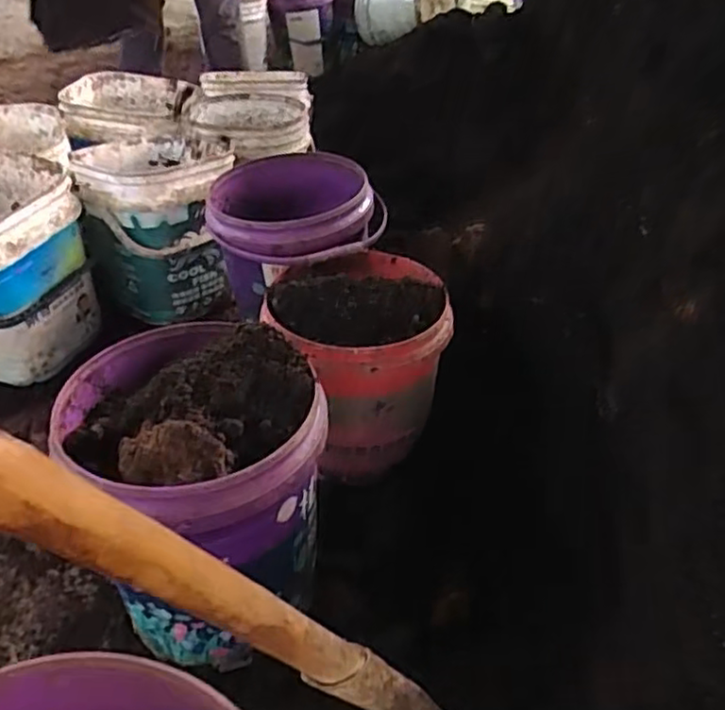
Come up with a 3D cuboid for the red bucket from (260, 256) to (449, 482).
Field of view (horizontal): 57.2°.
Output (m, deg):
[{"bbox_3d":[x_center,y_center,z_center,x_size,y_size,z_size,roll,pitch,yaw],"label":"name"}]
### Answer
[{"bbox_3d":[-0.004,0.001,1.079,0.256,0.276,0.275,-9,39,-14],"label":"red bucket"}]

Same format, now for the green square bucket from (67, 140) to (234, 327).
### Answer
[{"bbox_3d":[-0.442,-0.291,1.480,0.302,0.308,0.301,-2,38,-6],"label":"green square bucket"}]

